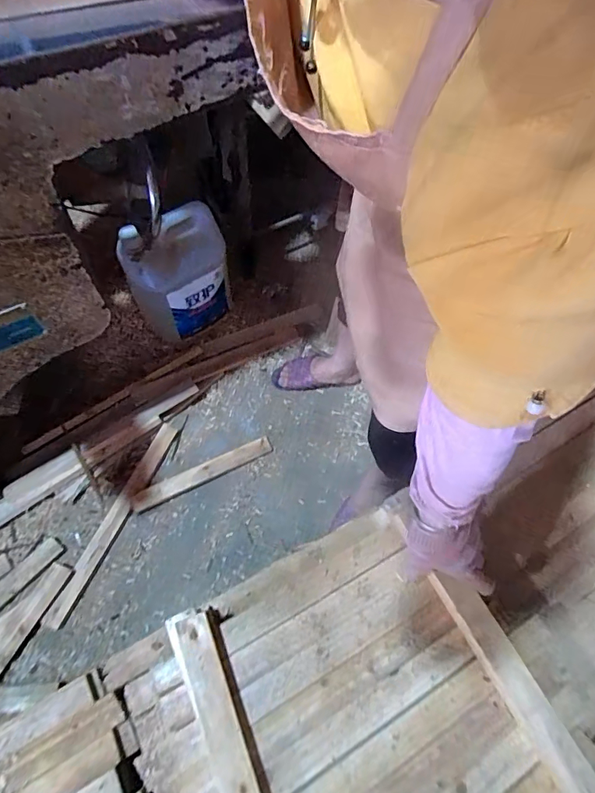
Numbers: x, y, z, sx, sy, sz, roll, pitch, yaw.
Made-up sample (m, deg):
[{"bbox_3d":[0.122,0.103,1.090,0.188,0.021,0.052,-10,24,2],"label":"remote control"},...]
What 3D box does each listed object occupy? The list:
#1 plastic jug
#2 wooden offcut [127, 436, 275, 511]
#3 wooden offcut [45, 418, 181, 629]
[{"bbox_3d":[-0.286,-0.285,1.085,0.242,0.296,0.139,-22,66,-12],"label":"plastic jug"},{"bbox_3d":[-0.223,0.178,1.037,0.336,0.012,0.047,-24,66,-13],"label":"wooden offcut"},{"bbox_3d":[-0.411,0.269,0.992,0.040,0.015,0.473,22,65,9],"label":"wooden offcut"}]

